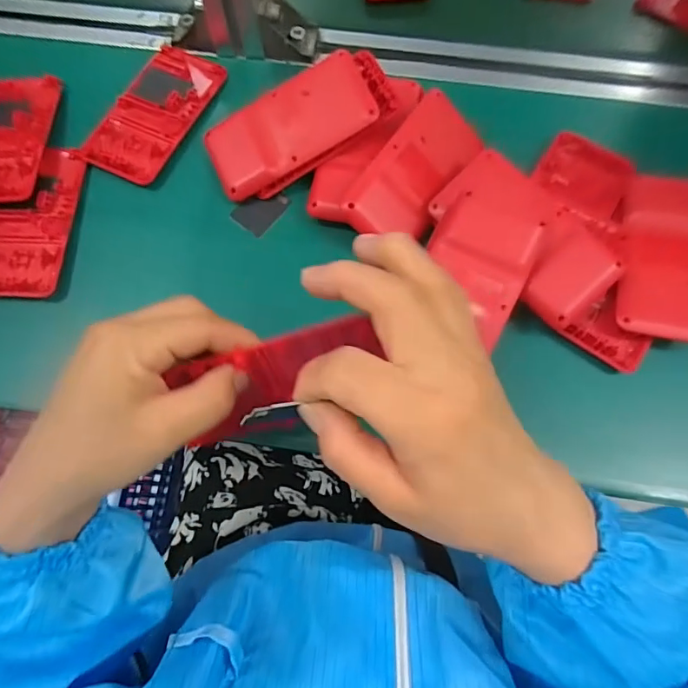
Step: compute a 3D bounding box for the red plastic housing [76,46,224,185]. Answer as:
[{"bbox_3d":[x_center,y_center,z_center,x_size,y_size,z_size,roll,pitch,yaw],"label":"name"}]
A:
[{"bbox_3d":[-0.143,-0.176,0.372,0.059,0.009,0.116,28,75,8],"label":"red plastic housing"}]

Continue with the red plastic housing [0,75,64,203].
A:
[{"bbox_3d":[-0.246,-0.150,0.351,0.058,0.013,0.107,3,73,1],"label":"red plastic housing"}]

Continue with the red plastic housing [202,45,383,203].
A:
[{"bbox_3d":[-0.039,-0.155,0.346,0.120,0.012,0.056,-28,74,8],"label":"red plastic housing"}]

